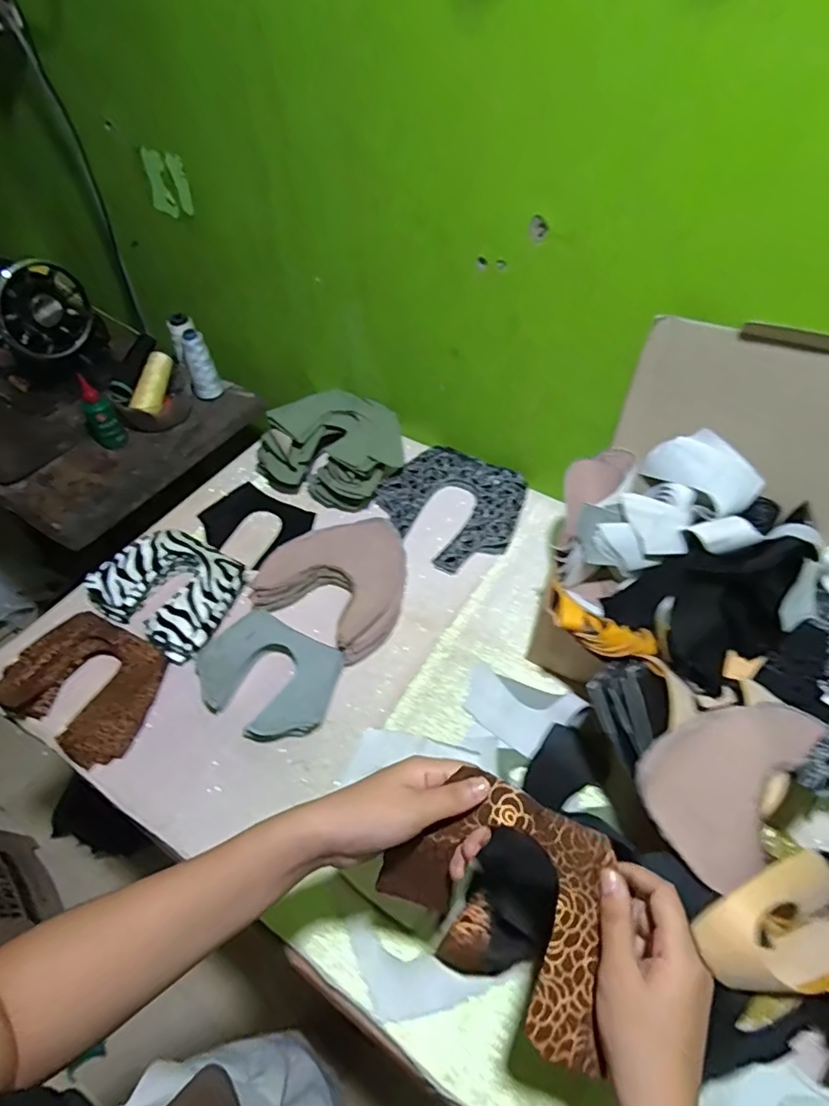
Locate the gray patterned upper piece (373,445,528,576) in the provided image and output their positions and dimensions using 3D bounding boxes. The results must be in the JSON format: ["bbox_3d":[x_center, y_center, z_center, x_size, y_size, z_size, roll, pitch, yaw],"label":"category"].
[{"bbox_3d":[0.057,-0.071,0.780,0.184,0.013,0.177,38,66,24],"label":"gray patterned upper piece"}]

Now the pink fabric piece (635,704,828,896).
[{"bbox_3d":[0.256,0.171,0.442,0.157,0.040,0.102,-27,56,-19],"label":"pink fabric piece"}]

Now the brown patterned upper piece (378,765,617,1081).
[{"bbox_3d":[0.055,0.219,0.360,0.149,0.062,0.114,21,55,17],"label":"brown patterned upper piece"}]

